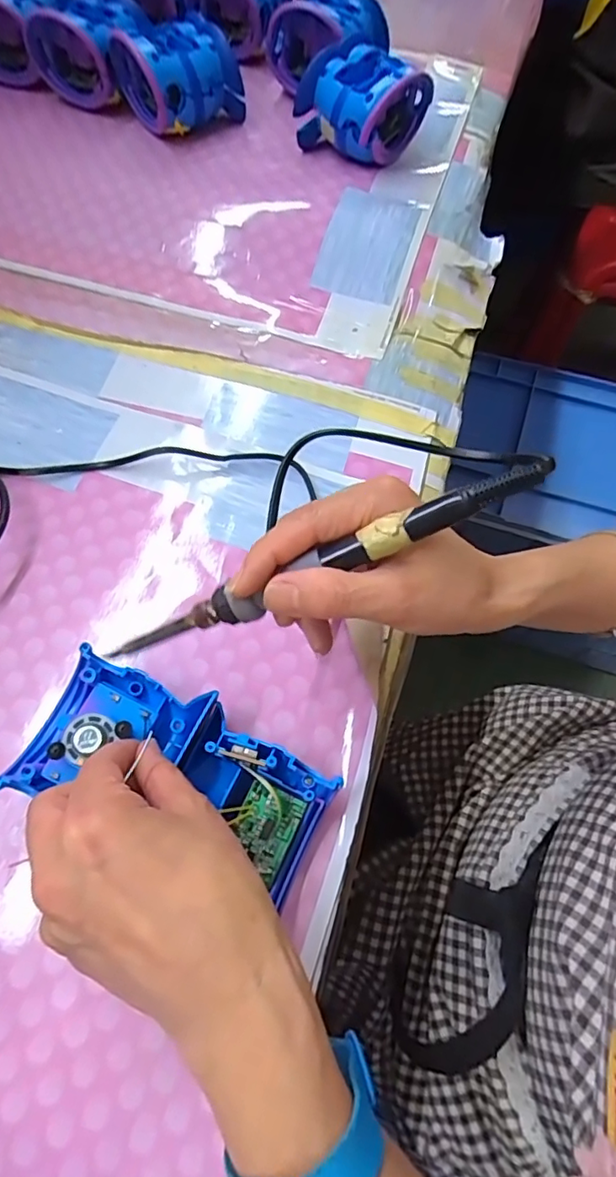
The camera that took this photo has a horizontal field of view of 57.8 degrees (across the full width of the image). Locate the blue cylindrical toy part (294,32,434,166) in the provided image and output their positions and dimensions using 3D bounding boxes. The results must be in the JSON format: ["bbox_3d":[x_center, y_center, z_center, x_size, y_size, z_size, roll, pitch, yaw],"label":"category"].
[{"bbox_3d":[0.046,-0.415,0.482,0.098,0.065,0.074,29,69,12],"label":"blue cylindrical toy part"}]

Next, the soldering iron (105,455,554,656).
[{"bbox_3d":[-0.002,-0.008,0.238,0.210,0.019,0.016,-23,69,15],"label":"soldering iron"}]

